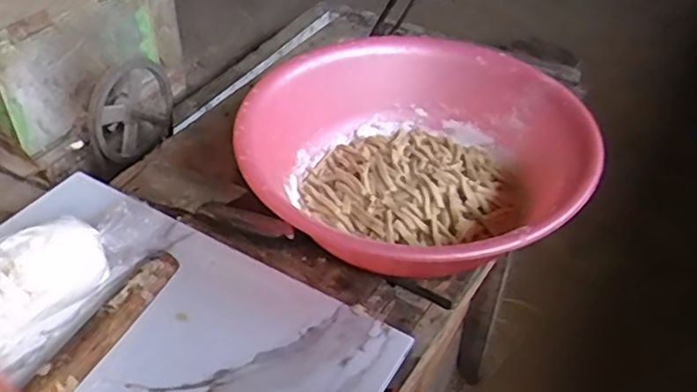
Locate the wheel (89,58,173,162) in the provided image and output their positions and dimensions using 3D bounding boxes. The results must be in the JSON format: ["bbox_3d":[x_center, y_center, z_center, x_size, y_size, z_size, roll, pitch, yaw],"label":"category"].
[{"bbox_3d":[-0.397,-0.157,1.171,0.065,0.159,0.190,18,81,35],"label":"wheel"}]

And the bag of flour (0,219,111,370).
[{"bbox_3d":[-0.322,0.082,0.625,0.165,0.106,0.065,-31,51,-34],"label":"bag of flour"}]

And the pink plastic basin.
[{"bbox_3d":[0.076,-0.045,0.760,0.386,0.124,0.377,2,41,-2],"label":"pink plastic basin"}]

